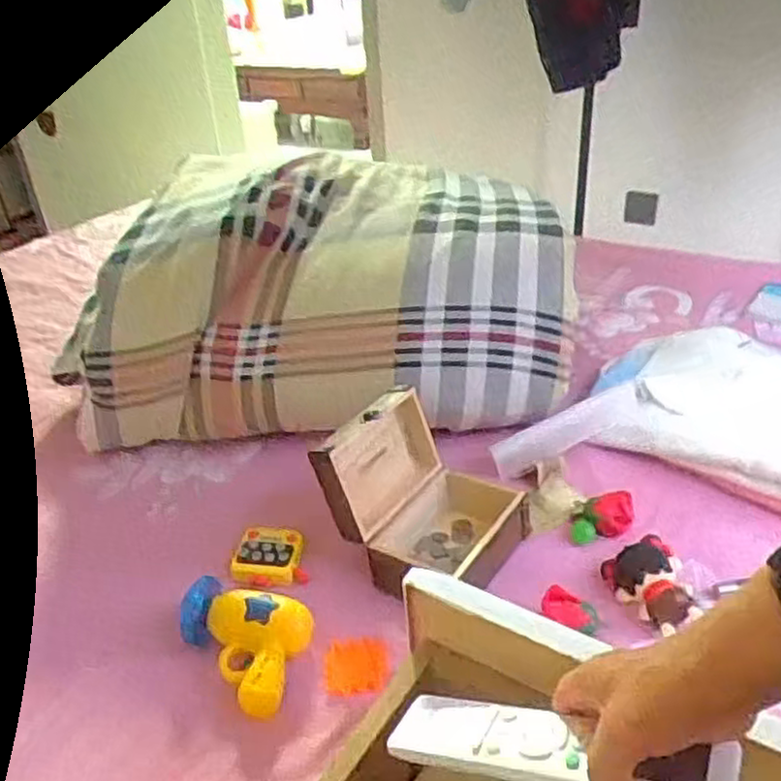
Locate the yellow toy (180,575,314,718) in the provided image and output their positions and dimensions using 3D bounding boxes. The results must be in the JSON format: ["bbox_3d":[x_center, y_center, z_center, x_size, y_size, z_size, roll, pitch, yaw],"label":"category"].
[{"bbox_3d":[-0.122,0.216,0.653,0.092,0.052,0.129,-29,39,-34],"label":"yellow toy"}]

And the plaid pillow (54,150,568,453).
[{"bbox_3d":[-0.059,-0.160,1.015,0.557,0.241,0.465,-1,32,5],"label":"plaid pillow"}]

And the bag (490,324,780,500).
[{"bbox_3d":[0.356,0.013,0.877,0.397,0.050,0.308,6,33,16],"label":"bag"}]

